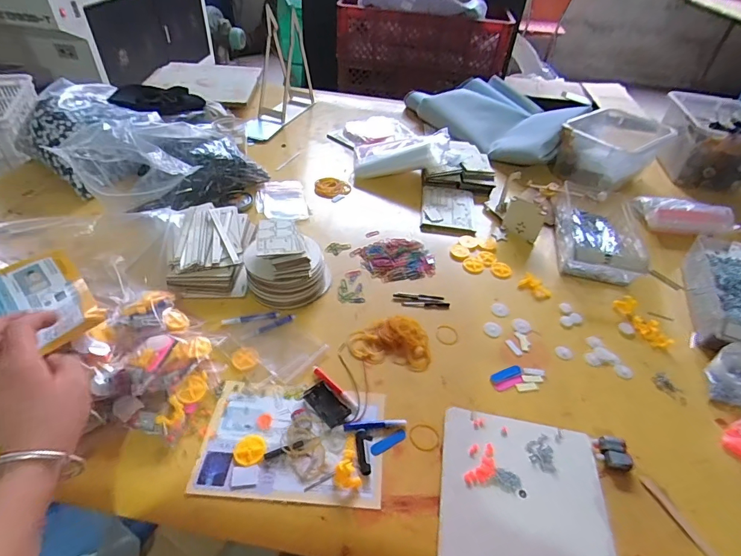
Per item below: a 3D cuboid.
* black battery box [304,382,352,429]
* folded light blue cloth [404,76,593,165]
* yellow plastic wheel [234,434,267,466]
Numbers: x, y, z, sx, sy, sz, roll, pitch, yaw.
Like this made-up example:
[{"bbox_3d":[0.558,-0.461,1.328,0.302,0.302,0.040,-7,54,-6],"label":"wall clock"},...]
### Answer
[{"bbox_3d":[-0.053,0.157,0.508,0.033,0.017,0.056,-31,53,-33],"label":"black battery box"},{"bbox_3d":[0.367,-0.463,1.139,0.319,0.090,0.459,-24,50,-28],"label":"folded light blue cloth"},{"bbox_3d":[-0.138,0.195,0.466,0.034,0.005,0.035,3,42,-2],"label":"yellow plastic wheel"}]

